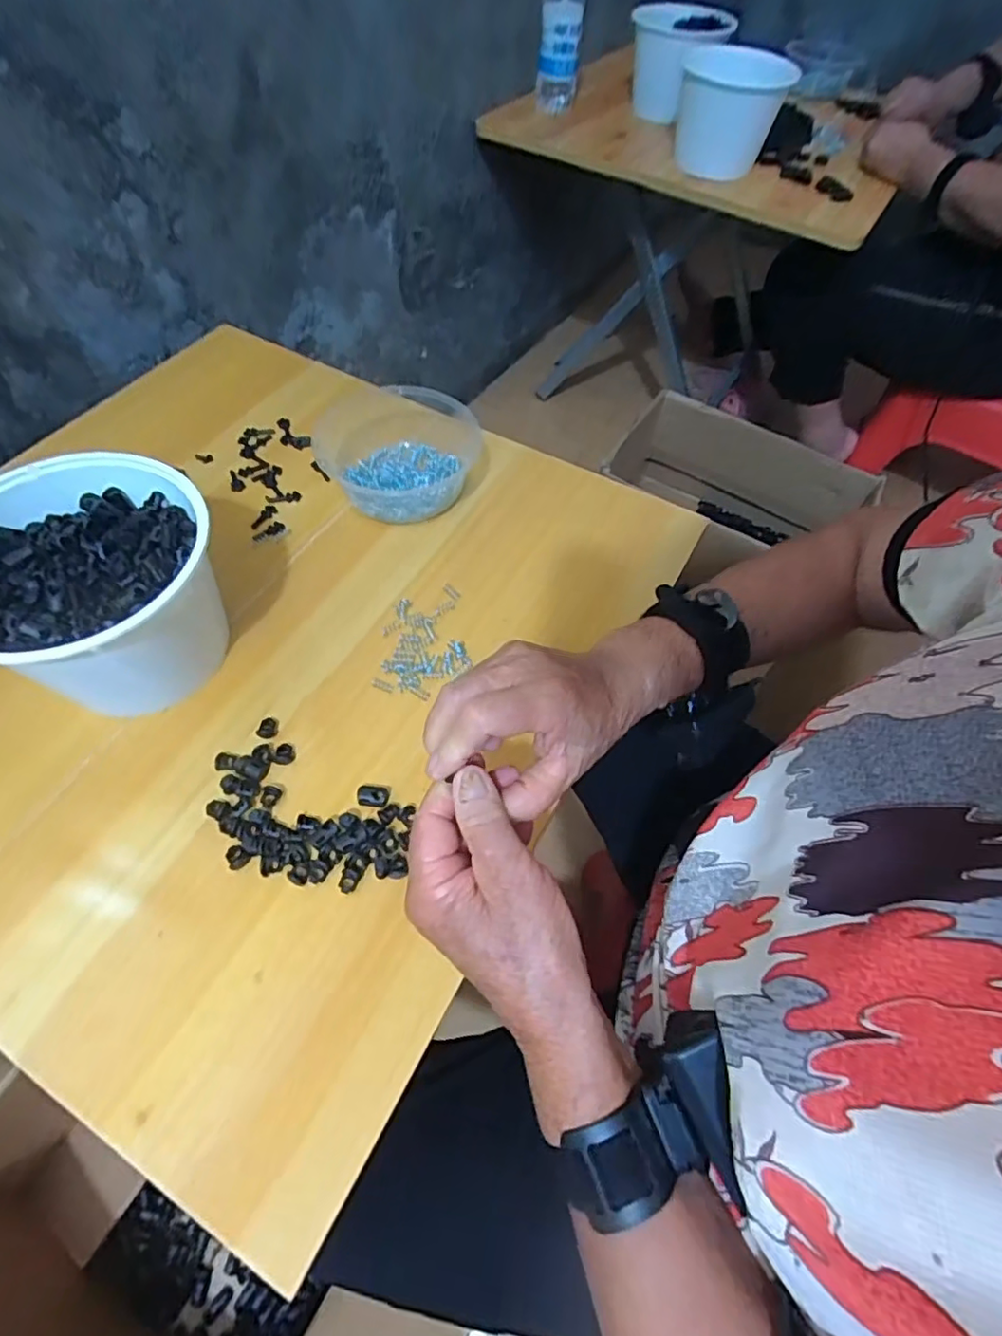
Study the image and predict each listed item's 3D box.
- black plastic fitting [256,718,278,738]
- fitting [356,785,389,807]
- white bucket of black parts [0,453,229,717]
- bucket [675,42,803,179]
[{"bbox_3d":[-0.168,0.043,0.434,0.013,0.005,0.016,5,58,1],"label":"black plastic fitting"},{"bbox_3d":[-0.087,0.086,0.406,0.021,0.007,0.015,4,58,0],"label":"fitting"},{"bbox_3d":[-0.273,-0.048,0.419,0.153,0.111,0.160,1,58,-2],"label":"white bucket of black parts"},{"bbox_3d":[0.354,-0.853,0.932,0.166,0.136,0.207,10,58,4],"label":"bucket"}]

